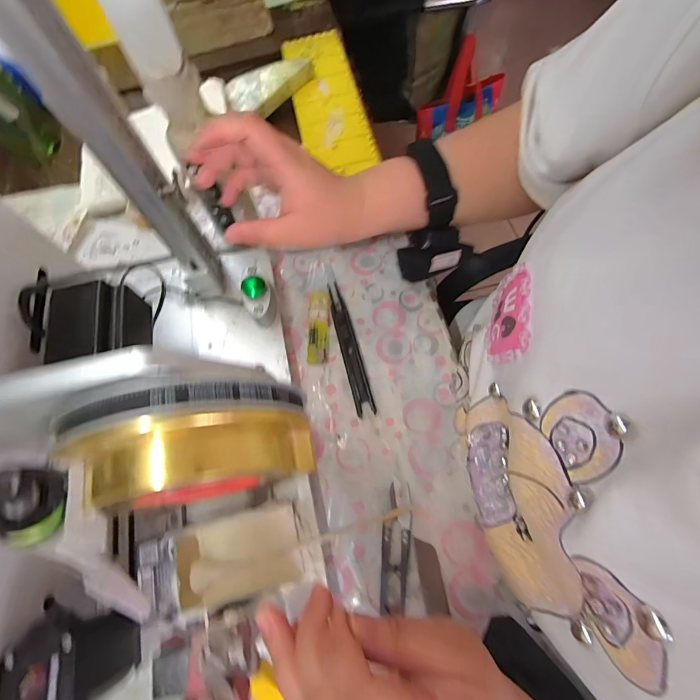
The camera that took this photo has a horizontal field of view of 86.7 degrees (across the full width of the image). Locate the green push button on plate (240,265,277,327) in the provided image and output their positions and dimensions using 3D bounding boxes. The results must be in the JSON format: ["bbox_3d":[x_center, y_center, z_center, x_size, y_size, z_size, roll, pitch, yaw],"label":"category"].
[{"bbox_3d":[-0.087,-0.050,0.356,0.028,0.034,0.048,-21,68,-5],"label":"green push button on plate"}]

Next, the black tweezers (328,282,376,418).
[{"bbox_3d":[-0.001,-0.005,0.370,0.019,0.006,0.140,-14,68,-2],"label":"black tweezers"}]

